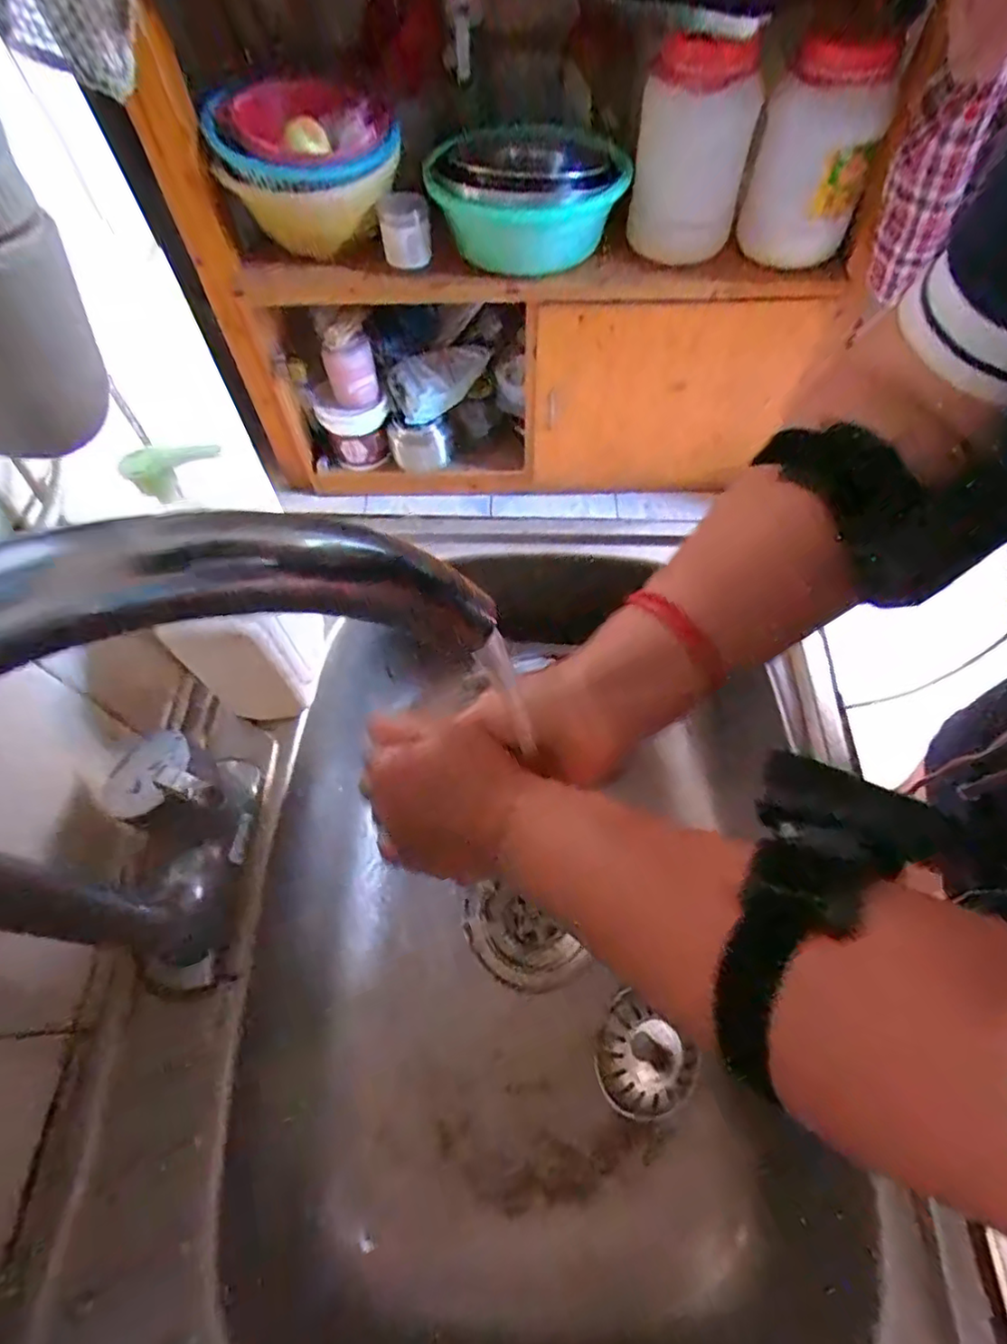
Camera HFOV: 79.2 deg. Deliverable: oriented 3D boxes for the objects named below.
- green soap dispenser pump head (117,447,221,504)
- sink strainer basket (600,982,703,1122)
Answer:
[{"bbox_3d":[-0.142,-0.086,0.264,0.038,0.021,0.013,-20,63,-10],"label":"green soap dispenser pump head"},{"bbox_3d":[0.098,0.266,0.419,0.069,0.023,0.069,-1,45,43],"label":"sink strainer basket"}]

